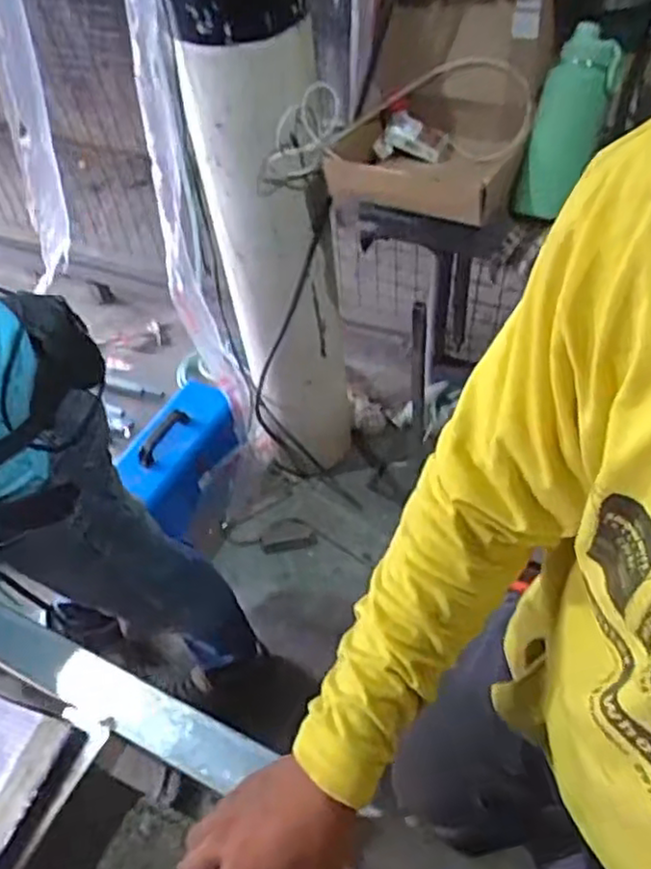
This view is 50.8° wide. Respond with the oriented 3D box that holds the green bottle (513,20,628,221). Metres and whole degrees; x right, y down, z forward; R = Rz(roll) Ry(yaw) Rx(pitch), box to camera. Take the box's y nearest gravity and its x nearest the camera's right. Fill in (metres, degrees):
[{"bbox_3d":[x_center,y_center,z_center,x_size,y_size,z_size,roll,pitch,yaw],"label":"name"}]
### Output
[{"bbox_3d":[0.335,-0.428,0.950,0.078,0.242,0.066,25,21,21],"label":"green bottle"}]

